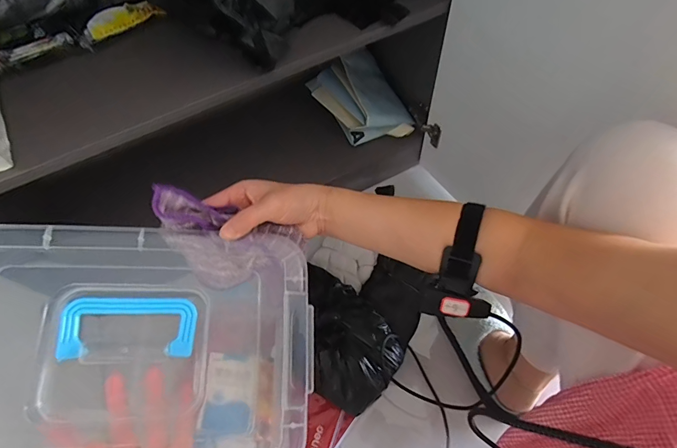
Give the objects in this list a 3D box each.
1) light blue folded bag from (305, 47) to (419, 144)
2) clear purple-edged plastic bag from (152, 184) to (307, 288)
[{"bbox_3d":[0.052,-0.251,0.788,0.160,0.095,0.189,-30,64,-12],"label":"light blue folded bag"},{"bbox_3d":[-0.104,0.013,0.377,0.126,0.078,0.075,-6,61,0],"label":"clear purple-edged plastic bag"}]

